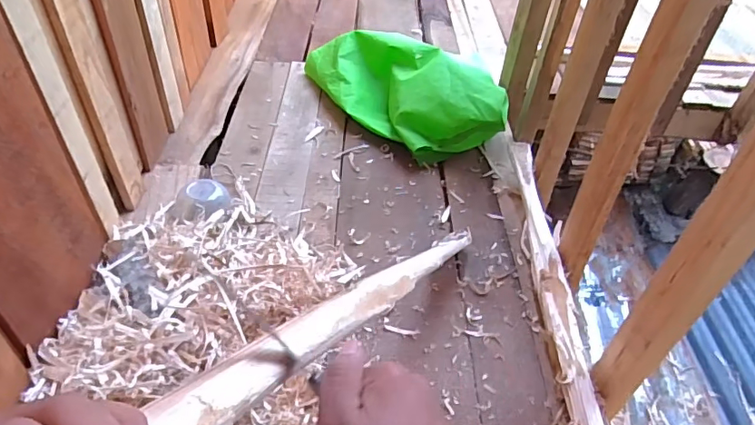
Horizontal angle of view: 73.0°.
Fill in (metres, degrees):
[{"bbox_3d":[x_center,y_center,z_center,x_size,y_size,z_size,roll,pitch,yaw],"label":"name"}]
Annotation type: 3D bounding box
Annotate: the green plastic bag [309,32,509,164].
[{"bbox_3d":[0.042,-0.274,1.098,0.201,0.151,0.502,-30,54,-32],"label":"green plastic bag"}]

